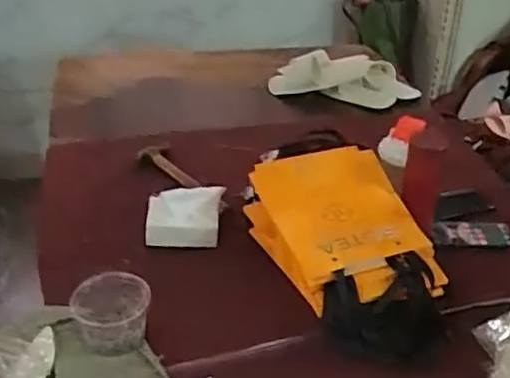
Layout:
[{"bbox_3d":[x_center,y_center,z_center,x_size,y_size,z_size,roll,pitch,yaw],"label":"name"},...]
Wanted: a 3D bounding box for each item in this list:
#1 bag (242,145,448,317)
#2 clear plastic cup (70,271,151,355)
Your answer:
[{"bbox_3d":[0.137,0.055,1.097,0.238,0.157,0.322,-8,33,-15],"label":"bag"},{"bbox_3d":[-0.211,0.185,0.967,0.105,0.078,0.102,1,32,-1],"label":"clear plastic cup"}]

